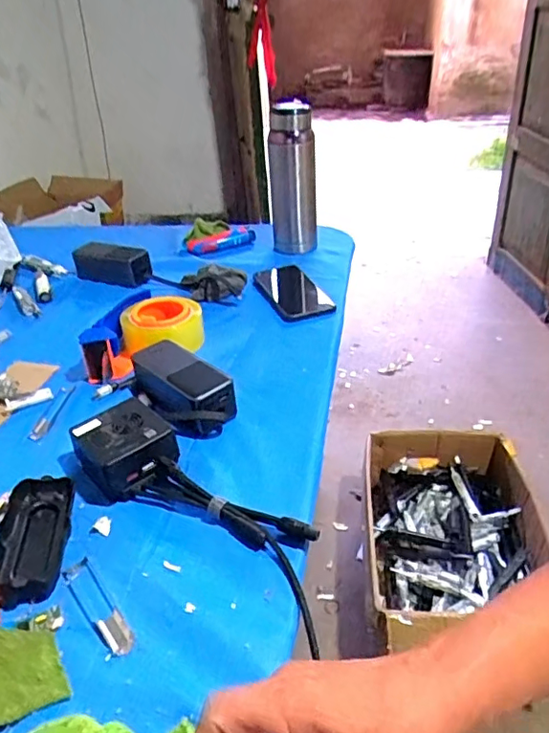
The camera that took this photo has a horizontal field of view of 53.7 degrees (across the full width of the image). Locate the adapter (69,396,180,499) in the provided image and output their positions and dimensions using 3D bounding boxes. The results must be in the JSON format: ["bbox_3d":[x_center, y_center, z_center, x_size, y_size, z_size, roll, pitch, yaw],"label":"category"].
[{"bbox_3d":[-0.143,0.077,0.517,0.080,0.049,0.079,-26,40,-30],"label":"adapter"}]

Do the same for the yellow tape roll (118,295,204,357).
[{"bbox_3d":[-0.146,-0.051,0.710,0.101,0.046,0.099,-3,34,2],"label":"yellow tape roll"}]

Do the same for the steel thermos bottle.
[{"bbox_3d":[0.031,-0.321,0.933,0.076,0.241,0.076,-4,34,0],"label":"steel thermos bottle"}]

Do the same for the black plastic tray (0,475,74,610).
[{"bbox_3d":[-0.200,0.140,0.449,0.052,0.028,0.113,-6,34,-3],"label":"black plastic tray"}]

